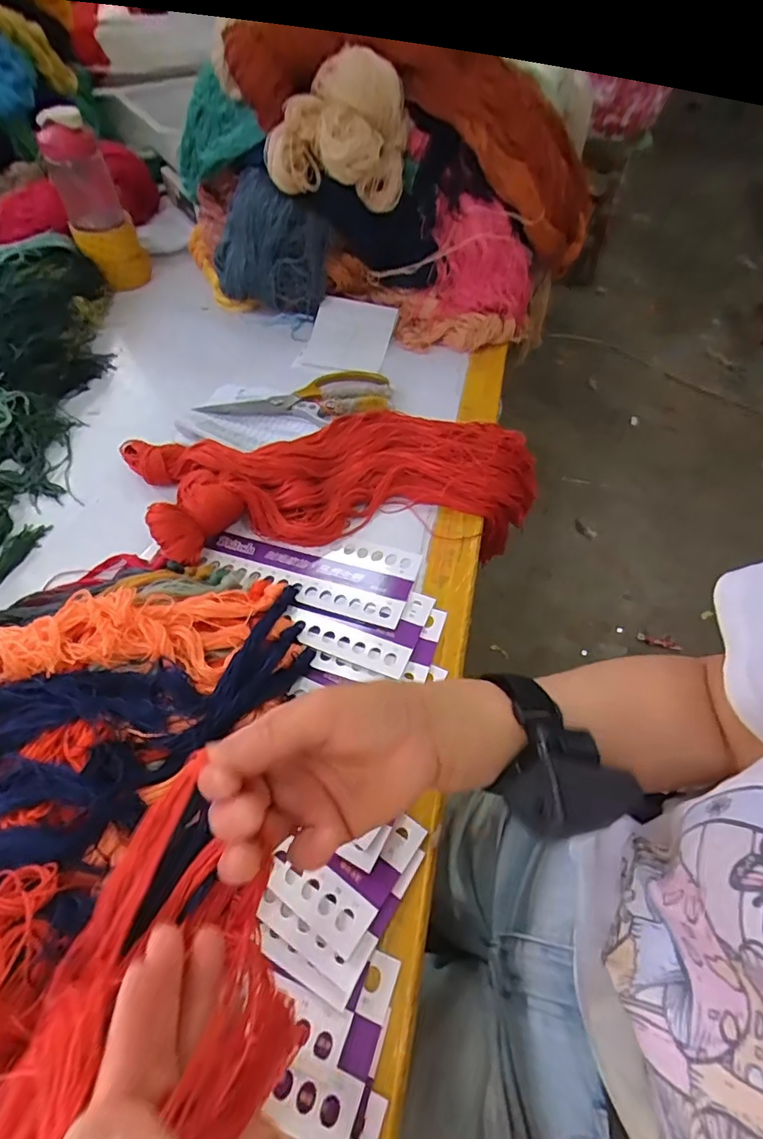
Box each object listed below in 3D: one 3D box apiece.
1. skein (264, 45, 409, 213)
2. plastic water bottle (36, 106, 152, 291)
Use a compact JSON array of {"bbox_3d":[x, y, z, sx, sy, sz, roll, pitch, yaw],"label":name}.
[{"bbox_3d":[-0.051,-0.504,0.611,0.150,0.135,0.109,3,54,3],"label":"skein"},{"bbox_3d":[-0.386,-0.489,0.712,0.079,0.199,0.066,-21,56,-14],"label":"plastic water bottle"}]

